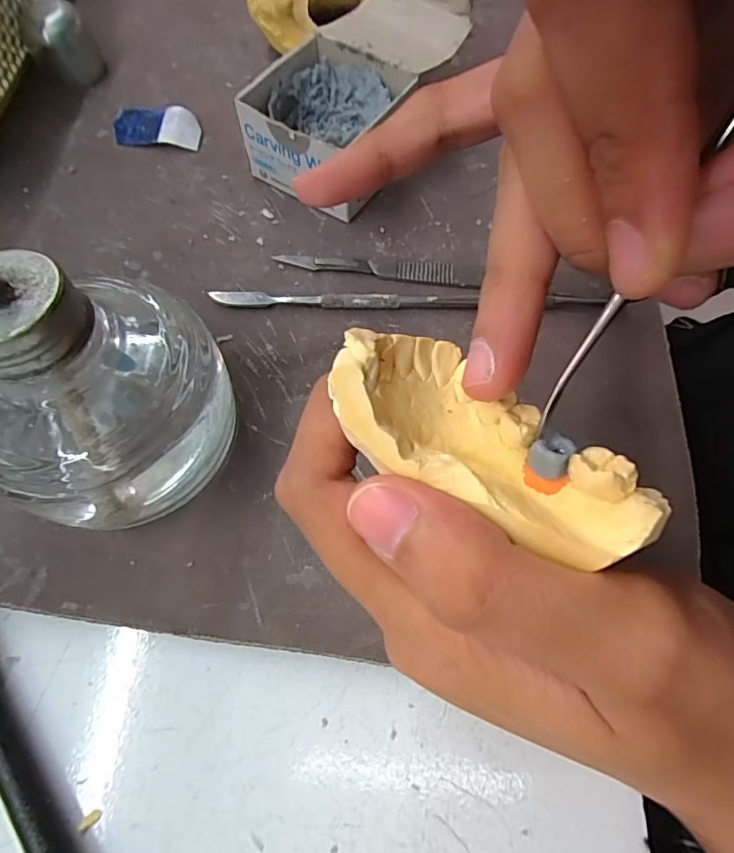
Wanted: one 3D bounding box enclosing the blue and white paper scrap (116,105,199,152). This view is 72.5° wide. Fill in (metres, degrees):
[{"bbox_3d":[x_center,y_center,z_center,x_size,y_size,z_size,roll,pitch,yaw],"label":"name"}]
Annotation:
[{"bbox_3d":[-0.099,-0.141,0.236,0.041,0.008,0.021,8,67,2],"label":"blue and white paper scrap"}]

